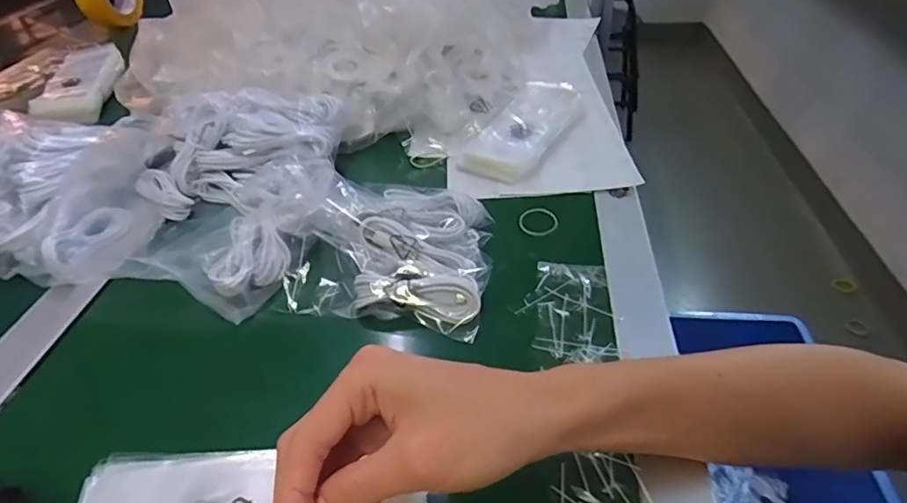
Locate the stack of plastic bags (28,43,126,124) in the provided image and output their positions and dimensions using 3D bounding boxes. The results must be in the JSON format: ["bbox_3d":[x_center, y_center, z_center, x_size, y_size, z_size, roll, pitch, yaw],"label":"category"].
[{"bbox_3d":[-0.500,-0.229,0.720,0.085,0.032,0.205,-12,41,-10],"label":"stack of plastic bags"}]

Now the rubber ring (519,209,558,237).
[{"bbox_3d":[0.077,-0.026,0.481,0.035,0.004,0.036,-2,41,2],"label":"rubber ring"}]

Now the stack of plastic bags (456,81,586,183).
[{"bbox_3d":[0.082,-0.142,0.590,0.078,0.024,0.185,20,45,24],"label":"stack of plastic bags"}]

